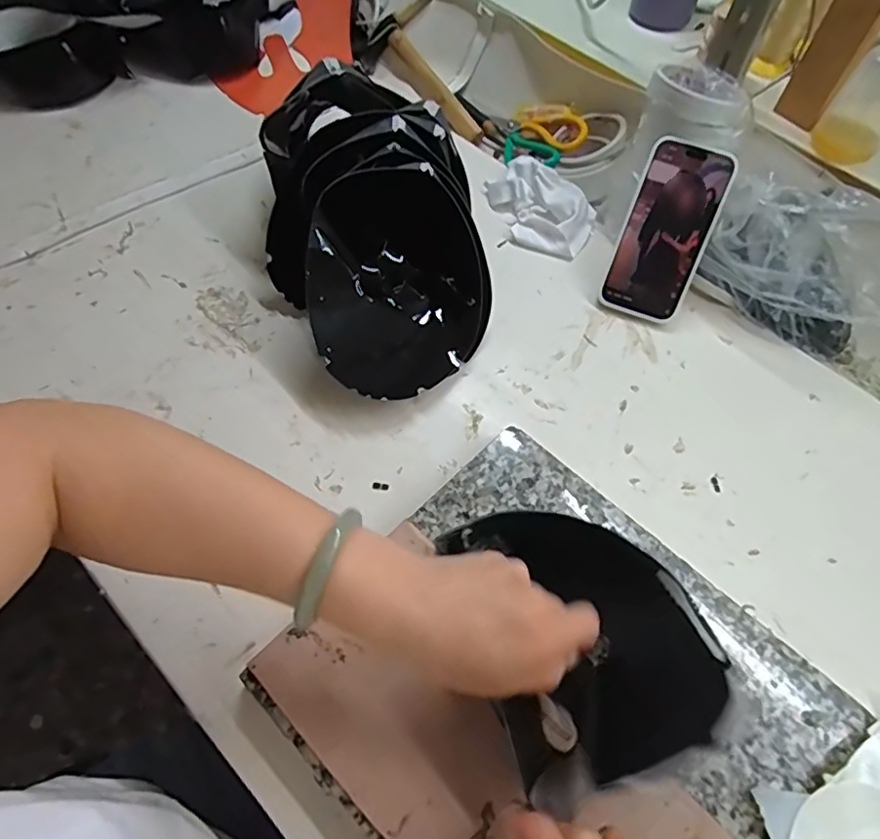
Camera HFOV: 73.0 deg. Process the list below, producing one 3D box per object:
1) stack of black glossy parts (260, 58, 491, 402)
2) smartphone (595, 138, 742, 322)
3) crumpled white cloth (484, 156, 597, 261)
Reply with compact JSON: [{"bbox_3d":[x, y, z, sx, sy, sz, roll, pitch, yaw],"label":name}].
[{"bbox_3d":[-0.065,-0.197,0.578,0.193,0.121,0.370,-7,58,-8],"label":"stack of black glossy parts"},{"bbox_3d":[0.221,-0.183,0.583,0.076,0.167,0.014,22,16,10],"label":"smartphone"},{"bbox_3d":[0.113,-0.243,0.673,0.124,0.030,0.114,21,58,10],"label":"crumpled white cloth"}]

